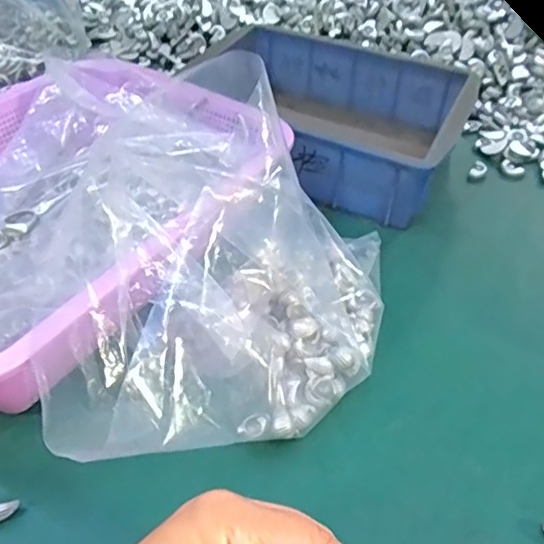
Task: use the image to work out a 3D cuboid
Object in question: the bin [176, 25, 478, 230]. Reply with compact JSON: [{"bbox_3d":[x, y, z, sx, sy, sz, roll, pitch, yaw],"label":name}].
[{"bbox_3d":[0.054,-0.142,0.547,0.235,0.083,0.176,21,49,18],"label":"bin"}]

